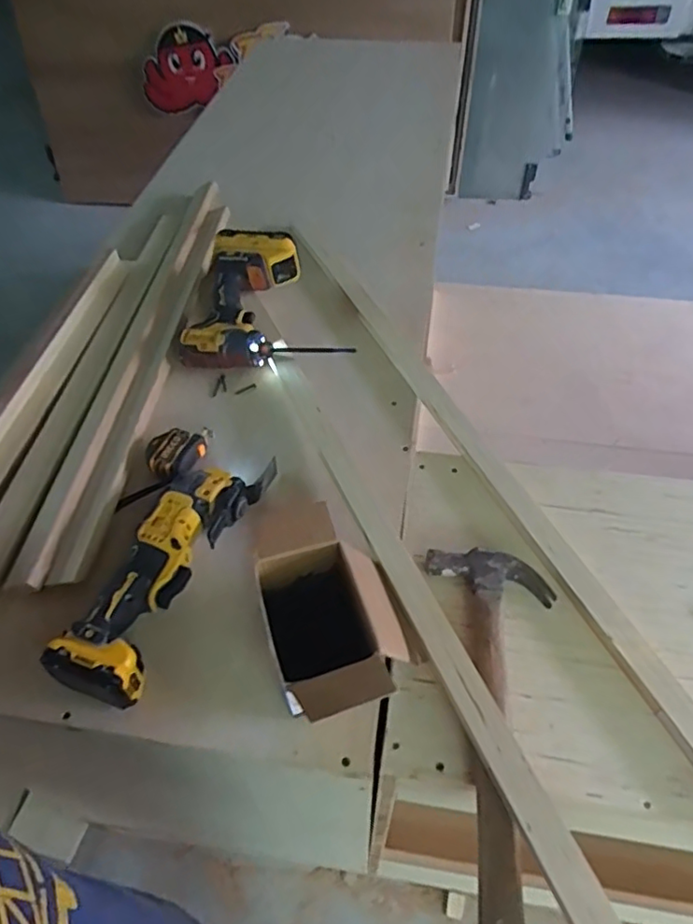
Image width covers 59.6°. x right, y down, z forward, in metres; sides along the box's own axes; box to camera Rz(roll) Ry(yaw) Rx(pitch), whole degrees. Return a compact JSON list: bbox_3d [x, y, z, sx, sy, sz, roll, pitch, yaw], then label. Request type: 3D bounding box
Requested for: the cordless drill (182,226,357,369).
[{"bbox_3d":[-0.115,-0.238,0.890,0.238,0.097,0.211,1,52,4],"label":"cordless drill"}]

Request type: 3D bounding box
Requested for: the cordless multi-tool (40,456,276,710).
[{"bbox_3d":[-0.190,0.098,0.642,0.093,0.063,0.303,16,54,16],"label":"cordless multi-tool"}]

